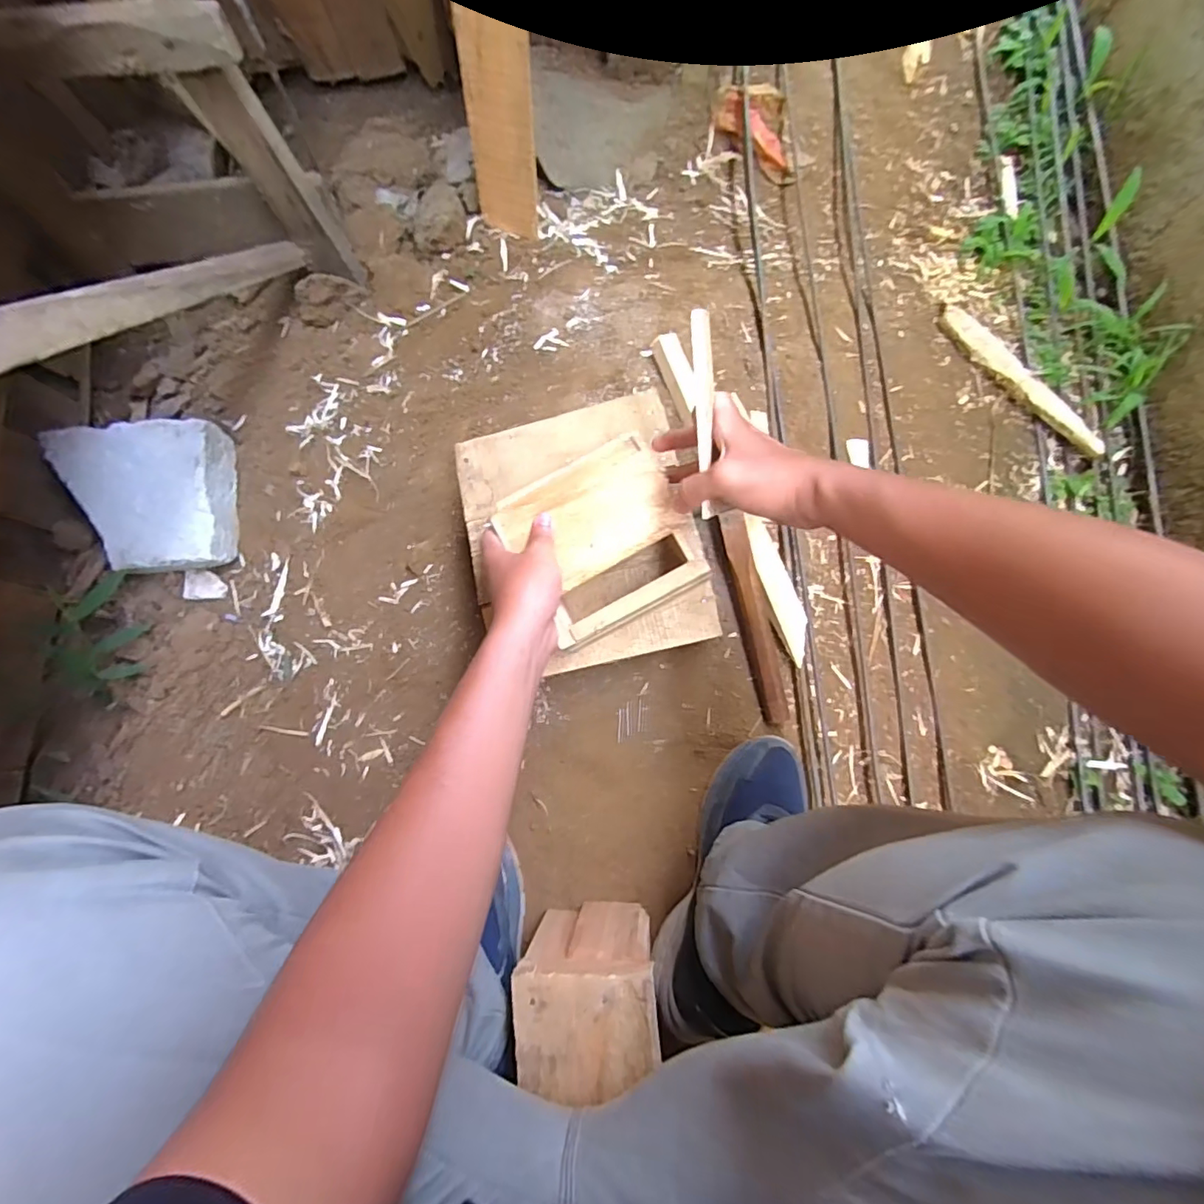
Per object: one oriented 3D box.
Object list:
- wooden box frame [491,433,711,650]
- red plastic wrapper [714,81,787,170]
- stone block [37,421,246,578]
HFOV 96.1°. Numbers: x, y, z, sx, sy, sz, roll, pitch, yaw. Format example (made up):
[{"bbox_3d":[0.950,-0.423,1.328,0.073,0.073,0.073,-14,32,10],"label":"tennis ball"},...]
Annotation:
[{"bbox_3d":[0.000,-0.056,0.485,0.148,0.031,0.147,-27,80,-2],"label":"wooden box frame"},{"bbox_3d":[0.246,-0.789,0.894,0.118,0.053,0.130,0,80,3],"label":"red plastic wrapper"},{"bbox_3d":[-0.648,-0.144,0.767,0.204,0.078,0.205,-4,80,2],"label":"stone block"}]

